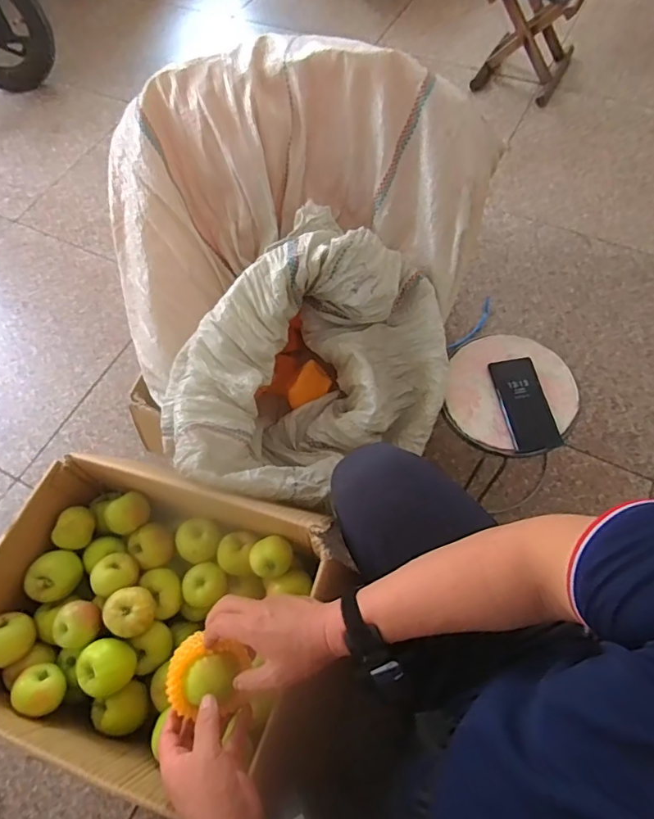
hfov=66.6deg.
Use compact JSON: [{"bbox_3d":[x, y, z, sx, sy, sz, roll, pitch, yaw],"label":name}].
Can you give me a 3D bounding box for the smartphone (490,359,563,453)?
[{"bbox_3d":[0.319,-0.010,0.803,0.074,0.012,0.166,-10,63,-1],"label":"smartphone"}]

